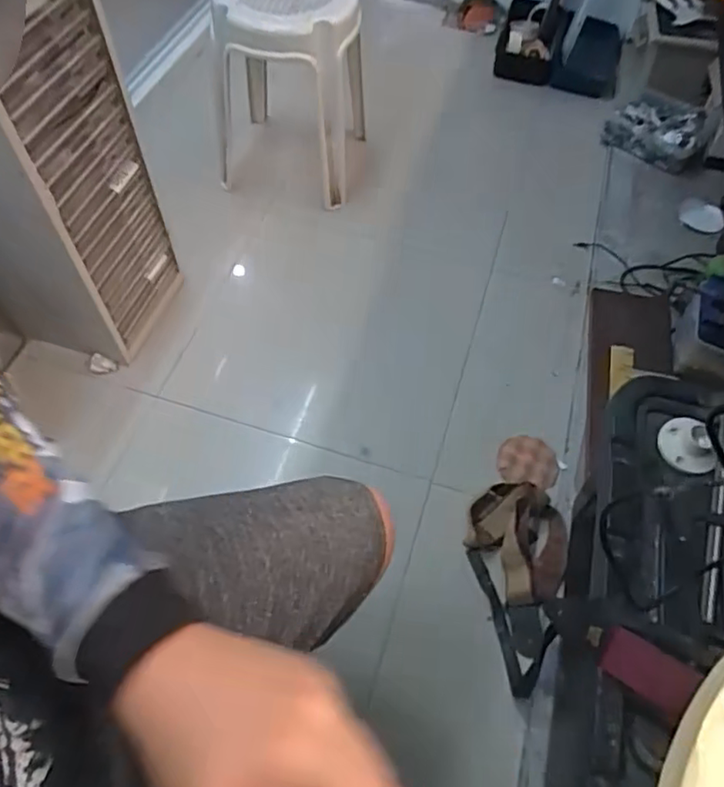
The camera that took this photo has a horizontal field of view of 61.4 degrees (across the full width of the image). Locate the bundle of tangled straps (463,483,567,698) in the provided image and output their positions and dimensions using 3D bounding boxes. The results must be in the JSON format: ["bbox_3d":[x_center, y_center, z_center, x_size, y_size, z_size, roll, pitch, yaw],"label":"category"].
[{"bbox_3d":[0.266,0.329,1.089,0.178,0.048,0.358,14,58,7],"label":"bundle of tangled straps"}]

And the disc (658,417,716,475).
[{"bbox_3d":[0.446,0.072,0.844,0.063,0.016,0.079,-16,64,25],"label":"disc"}]

